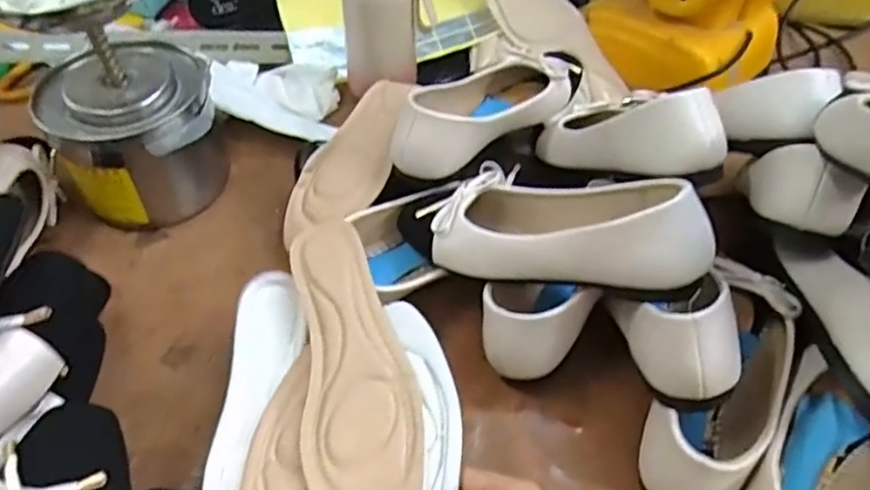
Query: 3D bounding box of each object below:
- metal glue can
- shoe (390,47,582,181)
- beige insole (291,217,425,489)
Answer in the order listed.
[{"bbox_3d":[-0.261,-0.100,0.563,0.140,0.139,0.120,-17,50,-15],"label":"metal glue can"},{"bbox_3d":[0.052,-0.129,0.578,0.087,0.068,0.231,34,57,27],"label":"shoe"},{"bbox_3d":[-0.052,0.077,0.414,0.071,0.009,0.228,-16,59,7],"label":"beige insole"}]

